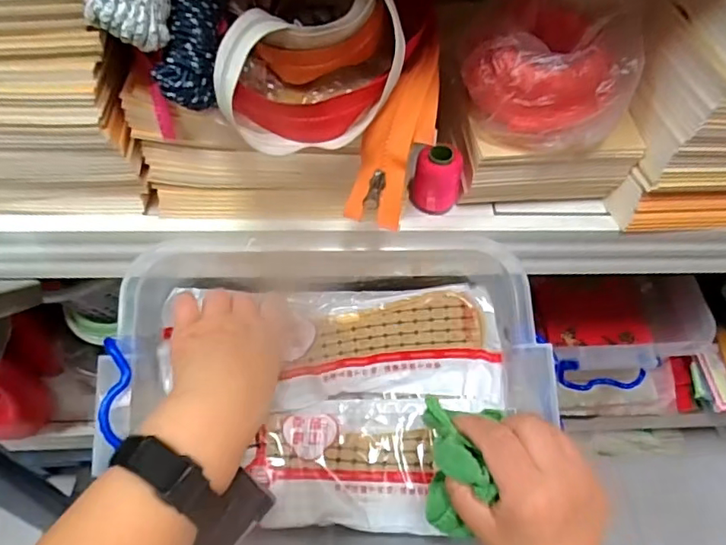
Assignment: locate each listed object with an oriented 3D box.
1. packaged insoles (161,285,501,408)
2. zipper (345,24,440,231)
[{"bbox_3d":[0.016,0.063,0.475,0.198,0.104,0.036,1,12,7],"label":"packaged insoles"},{"bbox_3d":[0.028,-0.097,0.368,0.039,0.026,0.135,19,84,8],"label":"zipper"}]

